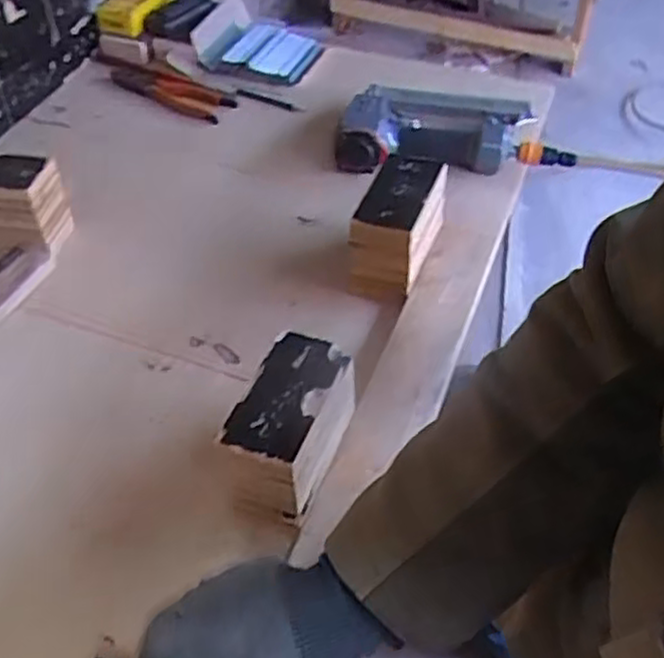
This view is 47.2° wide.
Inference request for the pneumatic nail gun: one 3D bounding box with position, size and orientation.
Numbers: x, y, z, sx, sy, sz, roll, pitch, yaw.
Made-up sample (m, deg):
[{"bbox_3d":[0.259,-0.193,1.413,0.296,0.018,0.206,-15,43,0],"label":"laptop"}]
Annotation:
[{"bbox_3d":[0.143,-0.235,0.891,0.265,0.053,0.156,3,46,4],"label":"pneumatic nail gun"}]

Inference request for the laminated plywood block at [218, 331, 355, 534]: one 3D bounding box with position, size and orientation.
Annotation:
[{"bbox_3d":[-0.029,0.081,0.579,0.068,0.093,0.124,17,49,17],"label":"laminated plywood block"}]

